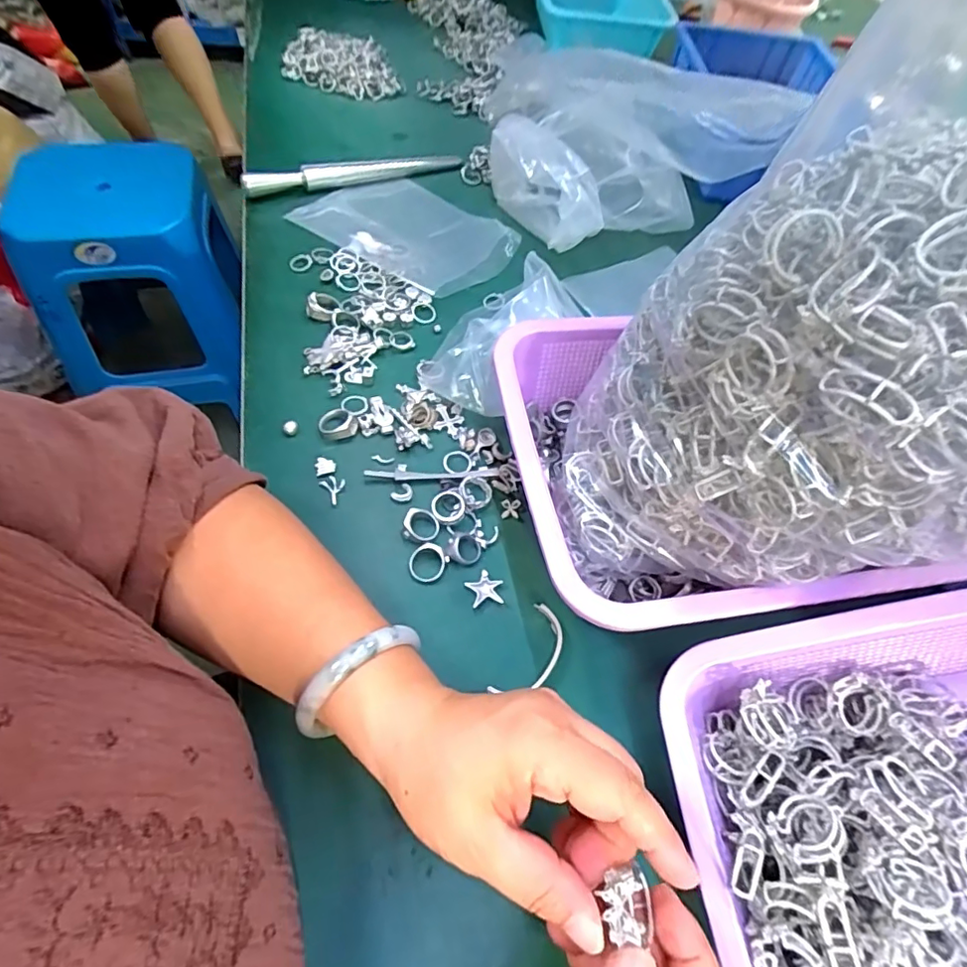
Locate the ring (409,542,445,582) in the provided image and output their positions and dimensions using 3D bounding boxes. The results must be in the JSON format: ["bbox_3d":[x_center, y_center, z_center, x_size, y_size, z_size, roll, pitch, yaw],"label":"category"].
[{"bbox_3d":[-0.037,0.051,0.357,0.023,0.005,0.025,3,57,-5],"label":"ring"}]

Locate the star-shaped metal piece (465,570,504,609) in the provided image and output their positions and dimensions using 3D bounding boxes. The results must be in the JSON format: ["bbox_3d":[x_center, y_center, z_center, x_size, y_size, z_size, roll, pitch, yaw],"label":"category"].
[{"bbox_3d":[0.001,0.068,0.355,0.023,0.004,0.022,-7,59,-11],"label":"star-shaped metal piece"}]

